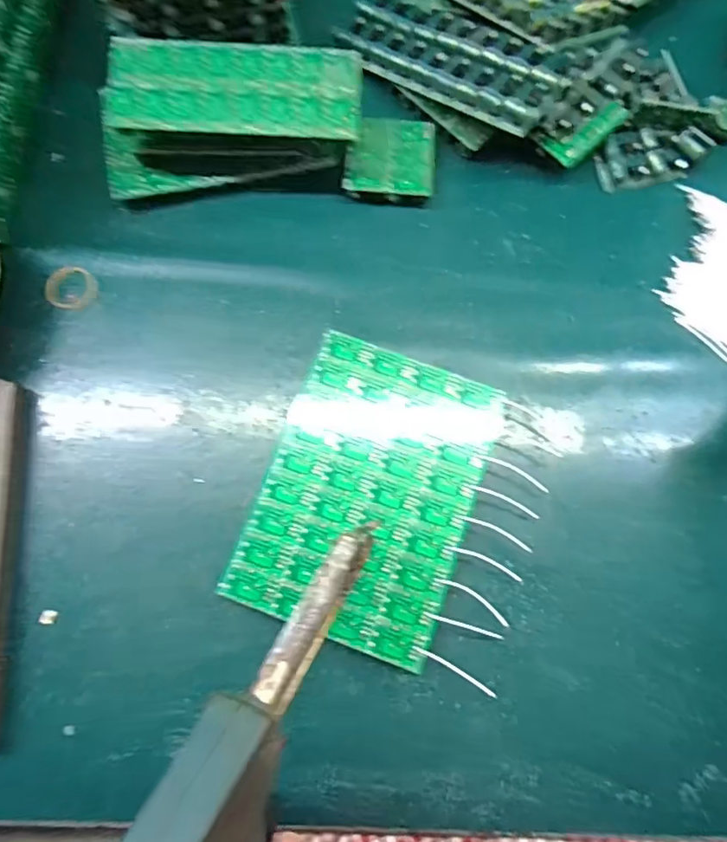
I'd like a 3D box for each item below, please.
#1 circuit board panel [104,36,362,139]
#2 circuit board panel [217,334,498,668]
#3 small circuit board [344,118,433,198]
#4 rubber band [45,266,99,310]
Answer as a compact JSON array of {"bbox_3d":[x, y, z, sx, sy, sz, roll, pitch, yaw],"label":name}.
[{"bbox_3d":[-0.078,-0.203,0.331,0.150,0.006,0.061,2,82,-3],"label":"circuit board panel"},{"bbox_3d":[0.004,0.039,0.317,0.118,0.004,0.166,21,76,4],"label":"circuit board panel"},{"bbox_3d":[0.018,-0.180,0.372,0.059,0.013,0.058,4,77,1],"label":"small circuit board"},{"bbox_3d":[-0.193,-0.088,0.357,0.034,0.004,0.030,36,79,8],"label":"rubber band"}]

